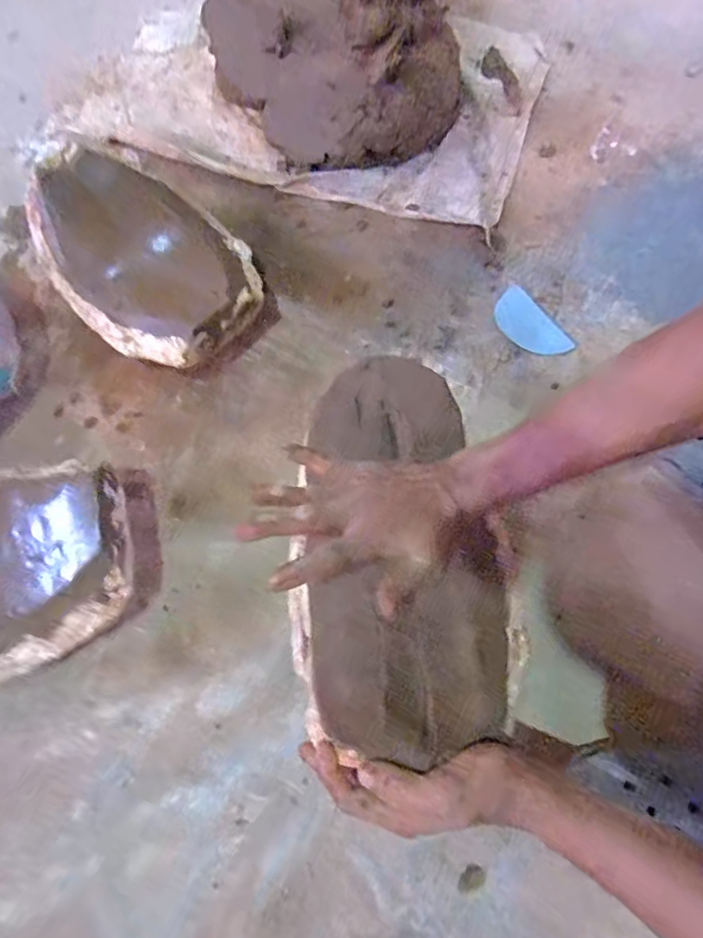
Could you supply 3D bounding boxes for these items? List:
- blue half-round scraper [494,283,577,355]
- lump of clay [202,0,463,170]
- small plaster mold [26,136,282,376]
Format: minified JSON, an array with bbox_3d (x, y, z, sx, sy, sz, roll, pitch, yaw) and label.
[{"bbox_3d":[0.219,-0.179,0.635,0.060,0.004,0.110,-34,74,-9],"label":"blue half-round scraper"},{"bbox_3d":[-0.037,-0.603,0.726,0.251,0.175,0.377,-40,72,-12],"label":"lump of clay"},{"bbox_3d":[-0.243,-0.254,0.628,0.206,0.118,0.319,-42,72,-13],"label":"small plaster mold"}]

